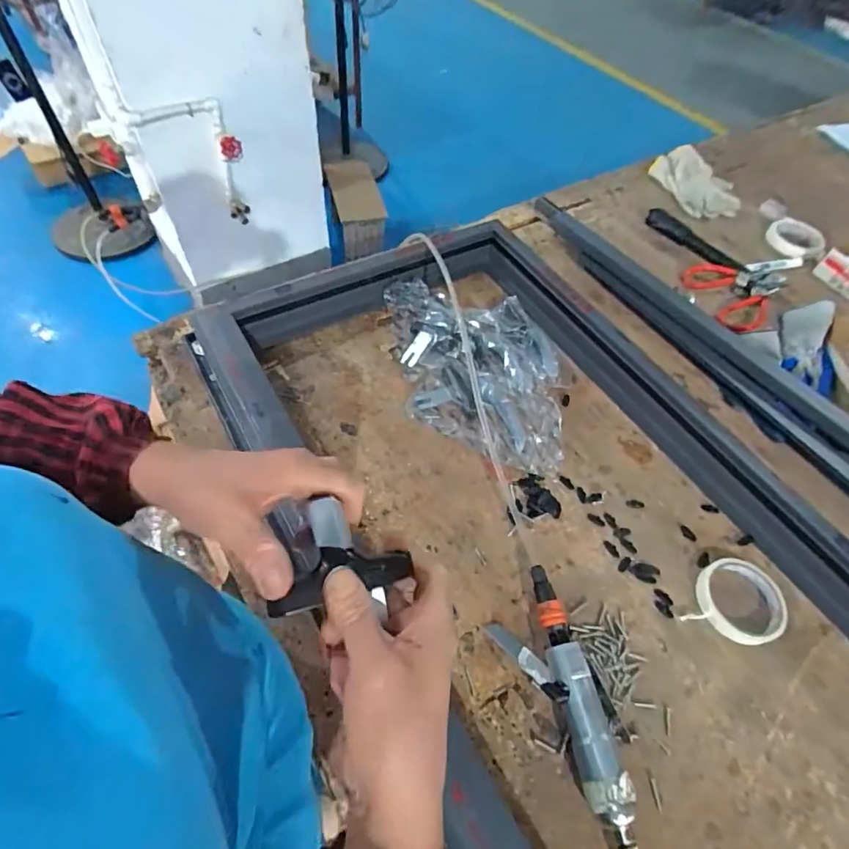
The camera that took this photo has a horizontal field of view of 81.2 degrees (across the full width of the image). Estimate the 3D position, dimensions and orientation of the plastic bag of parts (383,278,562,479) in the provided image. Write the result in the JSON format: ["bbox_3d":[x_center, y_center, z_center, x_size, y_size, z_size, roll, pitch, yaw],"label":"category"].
[{"bbox_3d":[0.063,-0.086,0.720,0.260,0.044,0.316,6,55,0],"label":"plastic bag of parts"}]

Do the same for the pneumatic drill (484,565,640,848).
[{"bbox_3d":[0.143,0.284,0.470,0.083,0.045,0.292,-13,57,-13],"label":"pneumatic drill"}]

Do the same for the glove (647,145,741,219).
[{"bbox_3d":[0.582,-0.521,1.065,0.135,0.033,0.217,-18,59,-16],"label":"glove"}]

